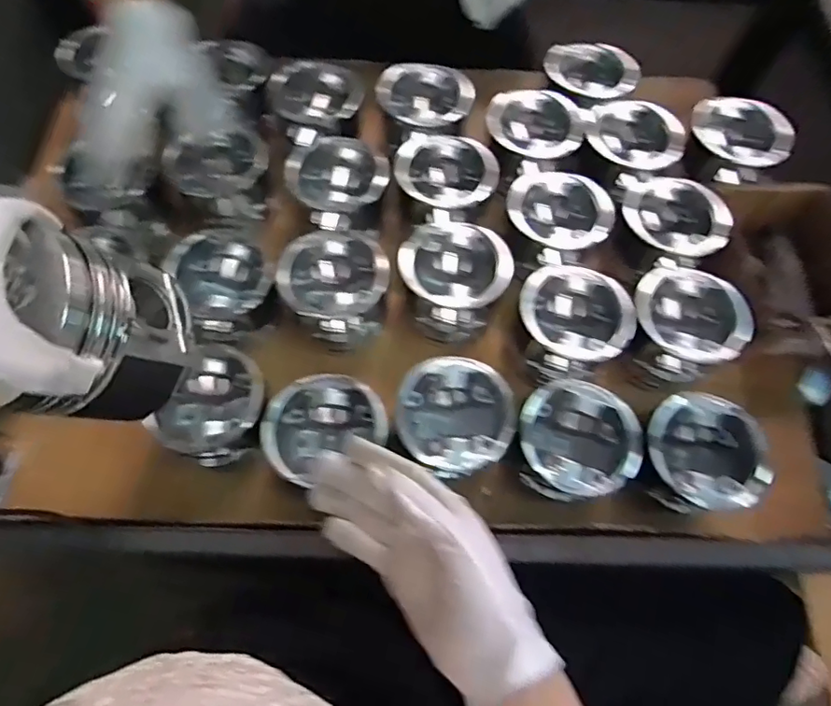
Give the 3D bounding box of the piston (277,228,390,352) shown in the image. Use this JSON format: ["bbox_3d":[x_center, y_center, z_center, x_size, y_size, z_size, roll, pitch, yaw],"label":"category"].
[{"bbox_3d":[-0.087,-0.074,0.625,0.112,0.081,0.105,1,67,-3],"label":"piston"}]

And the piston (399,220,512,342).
[{"bbox_3d":[0.040,-0.078,0.641,0.115,0.101,0.111,22,67,6],"label":"piston"}]

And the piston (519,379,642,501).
[{"bbox_3d":[0.159,0.090,0.560,0.106,0.078,0.108,1,67,-3],"label":"piston"}]

